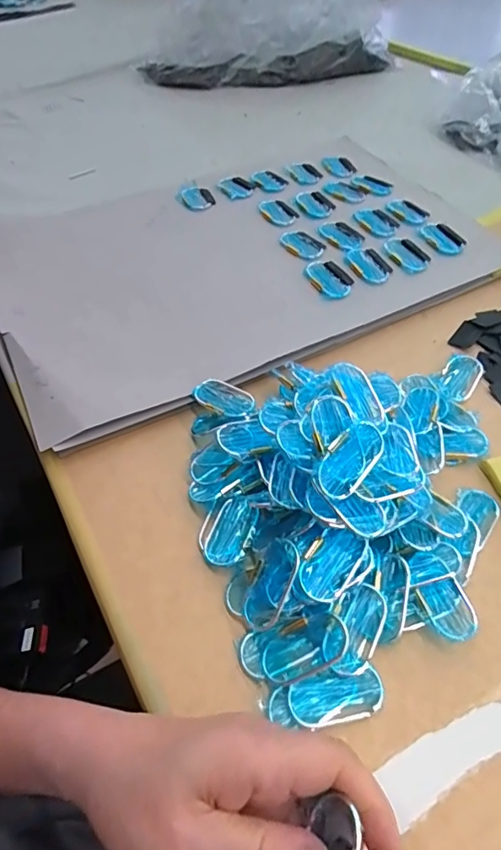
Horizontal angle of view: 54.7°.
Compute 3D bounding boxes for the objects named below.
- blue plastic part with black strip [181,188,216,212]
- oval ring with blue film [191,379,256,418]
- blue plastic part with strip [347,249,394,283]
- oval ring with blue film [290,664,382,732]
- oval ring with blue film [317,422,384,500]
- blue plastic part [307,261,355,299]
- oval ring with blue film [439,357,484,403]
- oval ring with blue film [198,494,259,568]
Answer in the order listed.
[{"bbox_3d":[-0.068,-0.296,0.629,0.039,0.007,0.052,-10,53,-5],"label":"blue plastic part with black strip"},{"bbox_3d":[-0.022,-0.024,0.427,0.057,0.007,0.031,25,62,26],"label":"oval ring with blue film"},{"bbox_3d":[0.133,-0.179,0.541,0.041,0.007,0.054,-21,55,-13],"label":"blue plastic part with strip"},{"bbox_3d":[0.052,0.164,0.293,0.057,0.004,0.029,-9,68,-10],"label":"oval ring with blue film"},{"bbox_3d":[0.067,0.022,0.323,0.031,0.004,0.057,44,73,-8],"label":"oval ring with blue film"},{"bbox_3d":[0.086,-0.161,0.535,0.041,0.007,0.061,-22,55,-14],"label":"blue plastic part"},{"bbox_3d":[0.197,-0.045,0.453,0.032,0.009,0.069,27,59,21],"label":"oval ring with blue film"},{"bbox_3d":[-0.017,0.078,0.361,0.038,0.009,0.051,17,56,15],"label":"oval ring with blue film"}]

